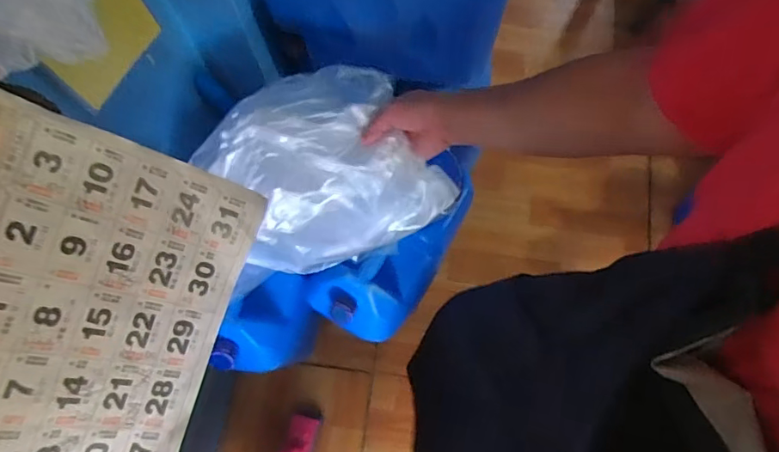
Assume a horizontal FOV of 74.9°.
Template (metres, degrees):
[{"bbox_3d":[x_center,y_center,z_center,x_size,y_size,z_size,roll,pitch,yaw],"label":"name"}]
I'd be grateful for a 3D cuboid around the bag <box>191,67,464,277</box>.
[{"bbox_3d":[-0.081,-0.069,0.646,0.262,0.165,0.200,-23,77,-5],"label":"bag"}]

